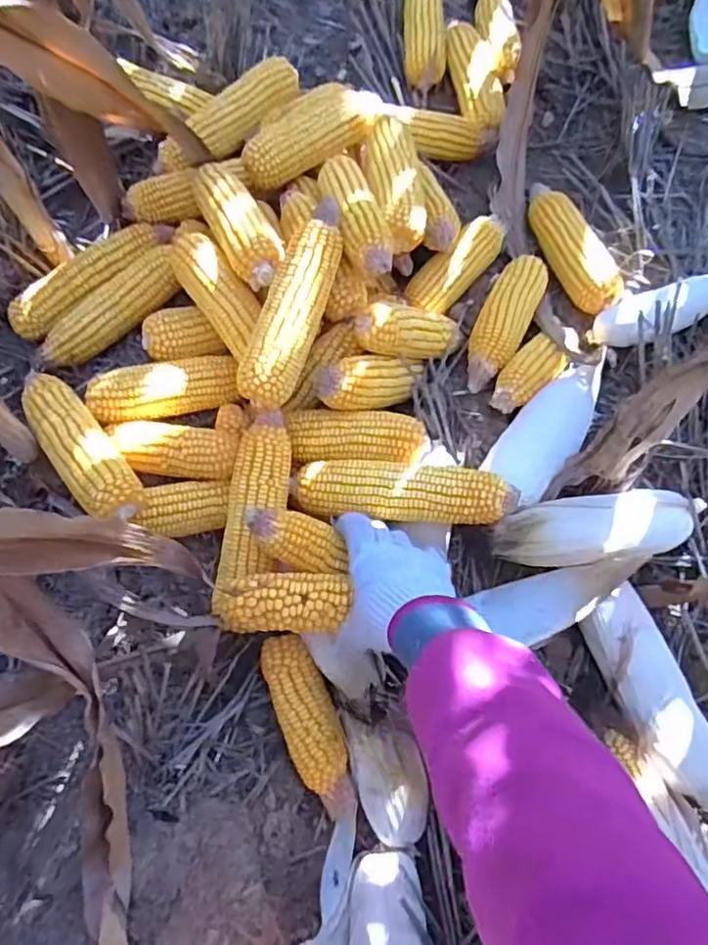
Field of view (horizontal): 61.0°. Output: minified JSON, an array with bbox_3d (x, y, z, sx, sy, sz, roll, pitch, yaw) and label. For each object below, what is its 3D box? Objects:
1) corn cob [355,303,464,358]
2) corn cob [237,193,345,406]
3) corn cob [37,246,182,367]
[{"bbox_3d":[0.067,-0.144,0.632,0.139,0.042,0.053,-3,65,-37],"label":"corn cob"},{"bbox_3d":[-0.055,-0.164,0.580,0.056,0.058,0.214,18,71,8],"label":"corn cob"},{"bbox_3d":[-0.274,-0.183,0.664,0.173,0.048,0.046,-35,73,-11],"label":"corn cob"}]

